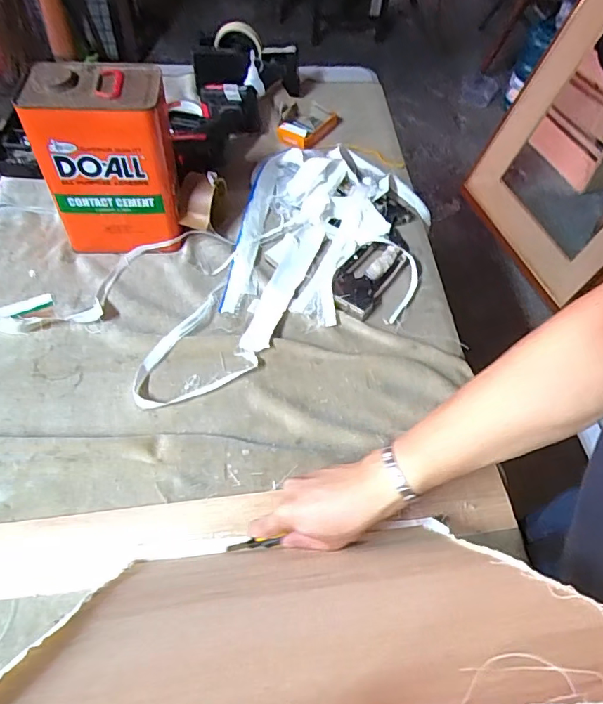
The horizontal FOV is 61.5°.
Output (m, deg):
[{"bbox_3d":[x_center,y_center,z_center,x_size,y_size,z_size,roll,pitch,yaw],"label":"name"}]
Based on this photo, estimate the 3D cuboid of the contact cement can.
[{"bbox_3d":[-0.262,-0.261,0.710,0.165,0.226,0.106,0,55,-2],"label":"contact cement can"}]

